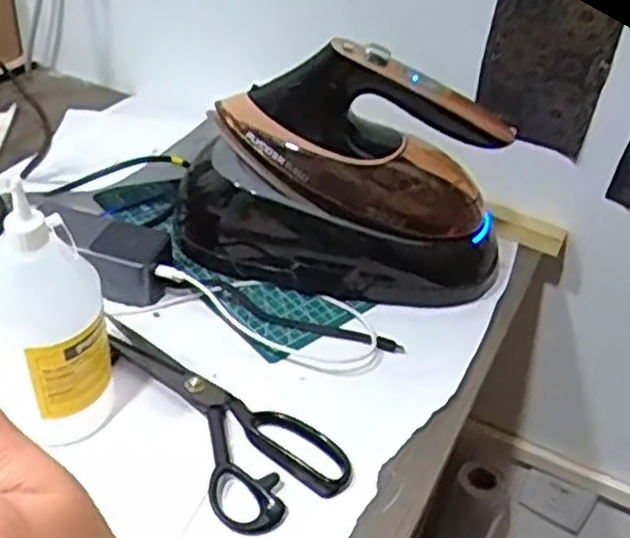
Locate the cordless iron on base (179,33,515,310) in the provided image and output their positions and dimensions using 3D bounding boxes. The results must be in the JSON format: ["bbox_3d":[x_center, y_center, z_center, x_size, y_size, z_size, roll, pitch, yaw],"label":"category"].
[{"bbox_3d":[0.035,-0.096,0.689,0.323,0.216,0.142,-2,40,-10],"label":"cordless iron on base"}]

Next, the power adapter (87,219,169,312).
[{"bbox_3d":[-0.167,-0.005,0.668,0.065,0.061,0.047,15,40,11],"label":"power adapter"}]

